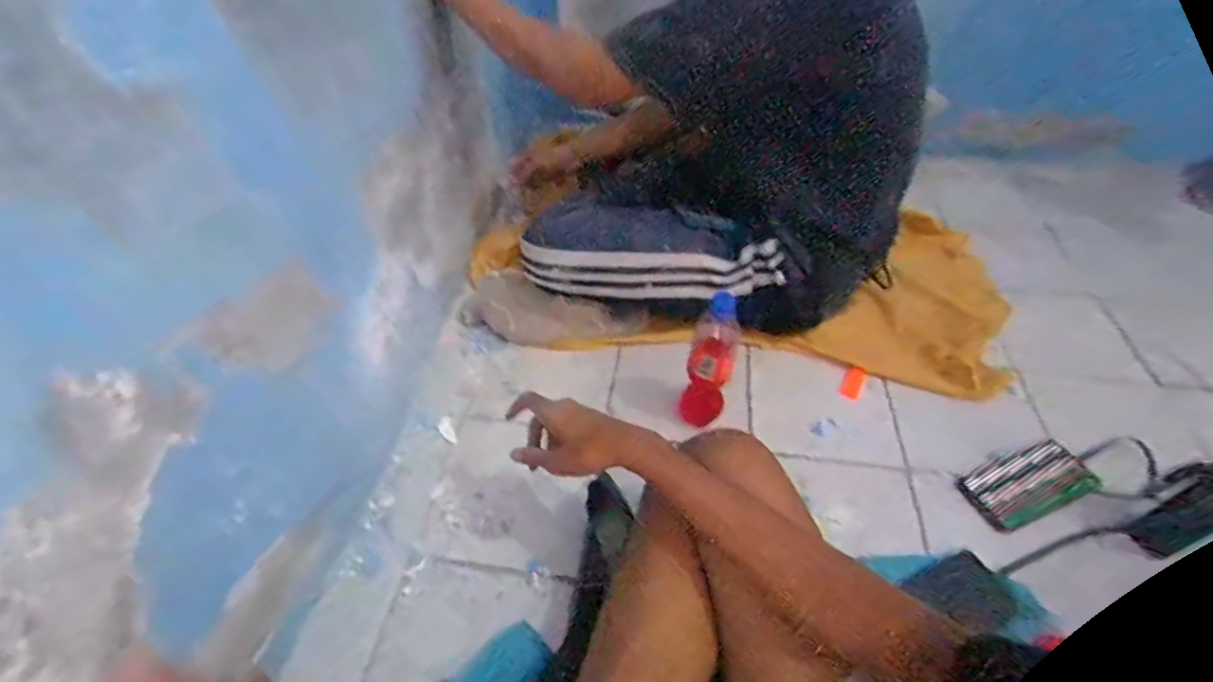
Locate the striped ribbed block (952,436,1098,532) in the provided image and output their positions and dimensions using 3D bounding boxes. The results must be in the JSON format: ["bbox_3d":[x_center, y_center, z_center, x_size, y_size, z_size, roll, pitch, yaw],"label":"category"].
[{"bbox_3d":[0.548,0.183,0.732,0.174,0.028,0.094,-15,48,-14],"label":"striped ribbed block"}]

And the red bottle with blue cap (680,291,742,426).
[{"bbox_3d":[0.133,0.032,0.709,0.056,0.218,0.051,13,48,12],"label":"red bottle with blue cap"}]

